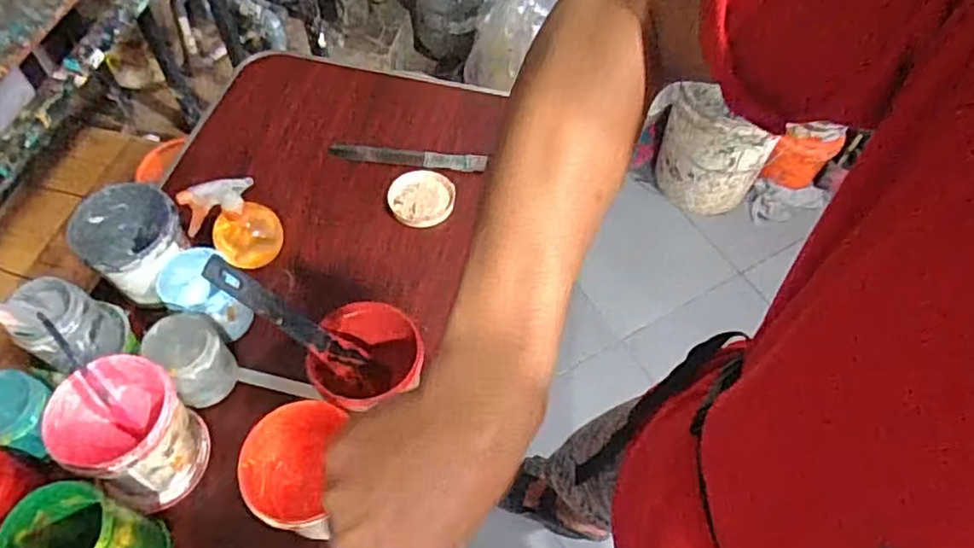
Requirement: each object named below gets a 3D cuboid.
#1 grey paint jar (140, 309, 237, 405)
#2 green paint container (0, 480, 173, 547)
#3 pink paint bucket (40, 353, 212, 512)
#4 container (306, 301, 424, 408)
[{"bbox_3d":[-0.364,0.105,0.821,0.078,0.105,0.087,-36,65,-22],"label":"grey paint jar"},{"bbox_3d":[-0.406,0.283,0.678,0.109,0.138,0.099,19,59,10],"label":"green paint container"},{"bbox_3d":[-0.405,0.183,0.759,0.137,0.125,0.130,38,64,20],"label":"pink paint bucket"},{"bbox_3d":[-0.137,0.107,0.780,0.125,0.118,0.129,-4,57,-4],"label":"container"}]

